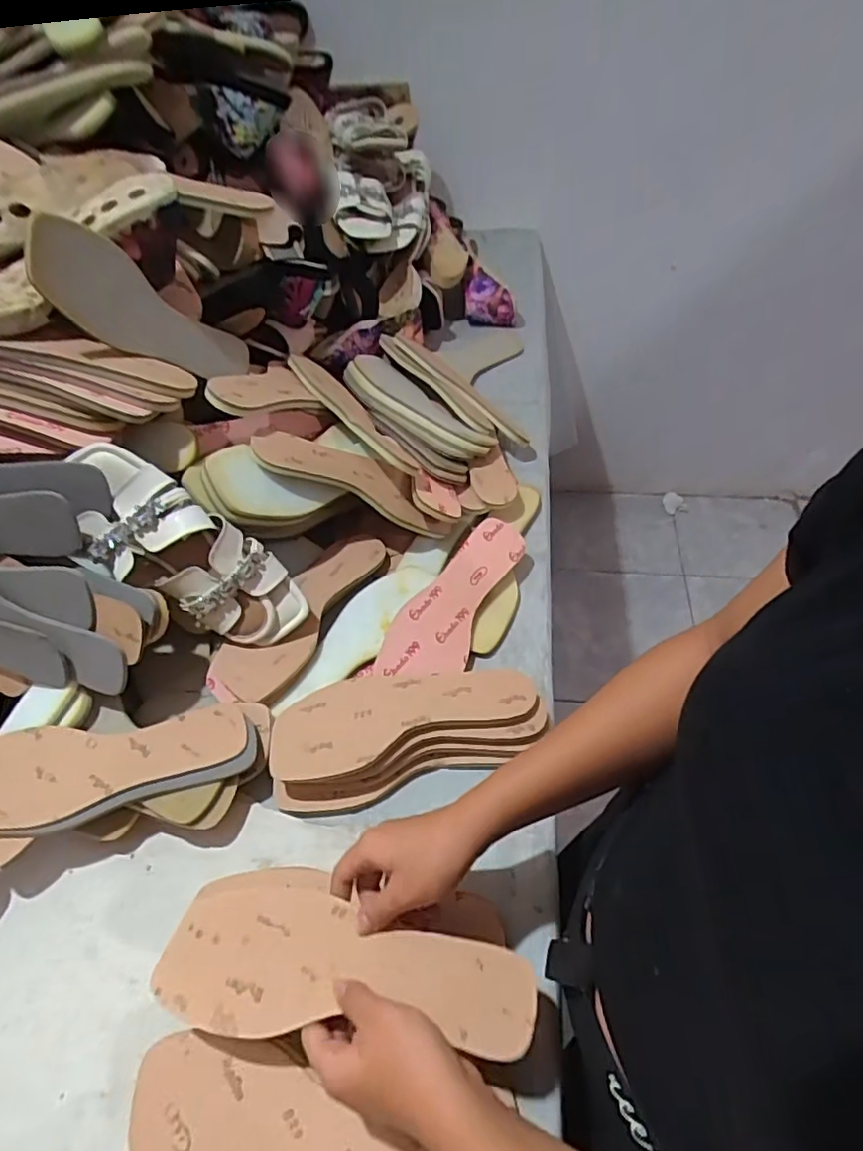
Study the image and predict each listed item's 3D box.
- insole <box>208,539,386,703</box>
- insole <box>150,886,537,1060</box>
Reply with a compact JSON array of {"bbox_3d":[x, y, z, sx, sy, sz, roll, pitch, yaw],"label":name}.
[{"bbox_3d":[-0.134,0.032,0.638,0.074,0.018,0.233,23,56,21],"label":"insole"},{"bbox_3d":[-0.058,0.260,0.405,0.245,0.008,0.084,2,45,4],"label":"insole"}]

